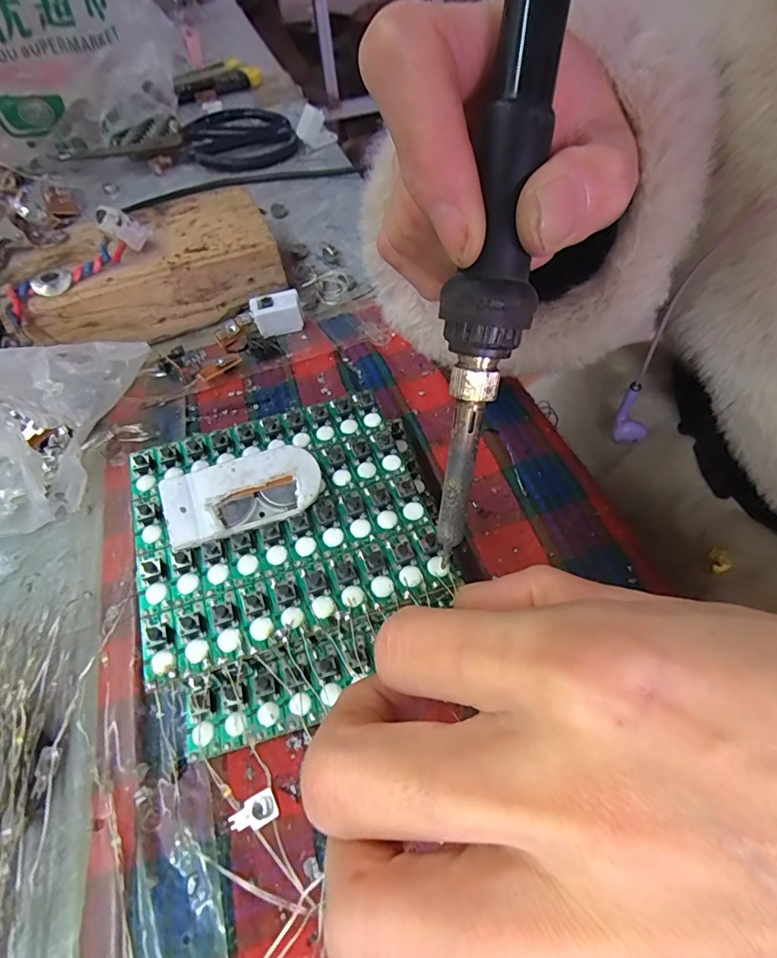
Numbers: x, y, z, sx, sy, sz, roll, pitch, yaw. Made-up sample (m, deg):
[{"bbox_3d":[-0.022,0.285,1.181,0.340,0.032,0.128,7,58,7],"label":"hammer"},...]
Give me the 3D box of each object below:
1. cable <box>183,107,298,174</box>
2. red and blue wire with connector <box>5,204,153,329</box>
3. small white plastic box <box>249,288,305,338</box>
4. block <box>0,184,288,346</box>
[{"bbox_3d":[-0.134,-0.311,0.448,0.094,0.023,0.109,-14,54,-6],"label":"cable"},{"bbox_3d":[-0.164,-0.113,0.252,0.079,0.019,0.031,-42,60,-10],"label":"red and blue wire with connector"},{"bbox_3d":[-0.061,-0.091,0.270,0.026,0.020,0.012,-14,54,-6],"label":"small white plastic box"},{"bbox_3d":[-0.139,-0.122,0.288,0.141,0.039,0.081,-23,55,-13],"label":"block"}]

